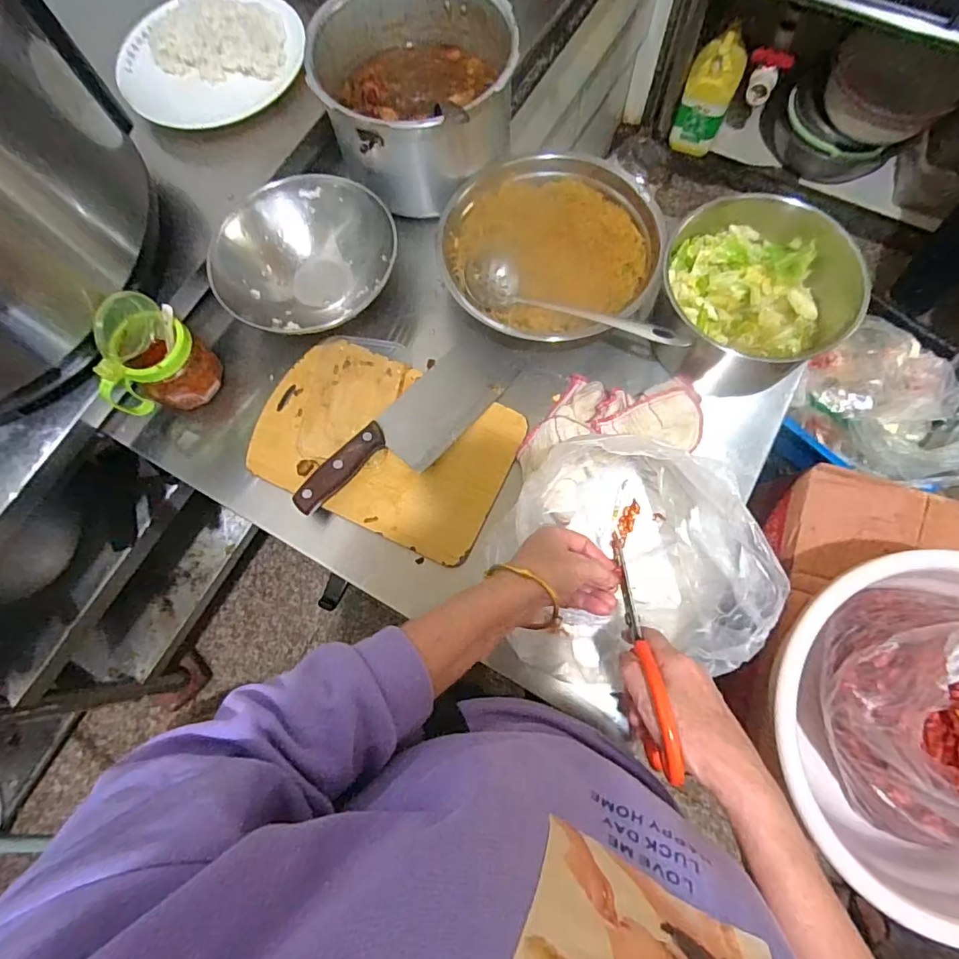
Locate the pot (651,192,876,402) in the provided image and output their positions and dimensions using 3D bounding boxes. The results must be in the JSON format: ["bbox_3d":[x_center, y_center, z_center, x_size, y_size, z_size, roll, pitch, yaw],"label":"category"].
[{"bbox_3d":[0.287,-0.189,0.569,0.178,0.097,0.163,-1,73,2],"label":"pot"}]

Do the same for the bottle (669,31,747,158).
[{"bbox_3d":[0.653,-1.094,1.499,0.136,0.284,0.110,22,75,9],"label":"bottle"}]

